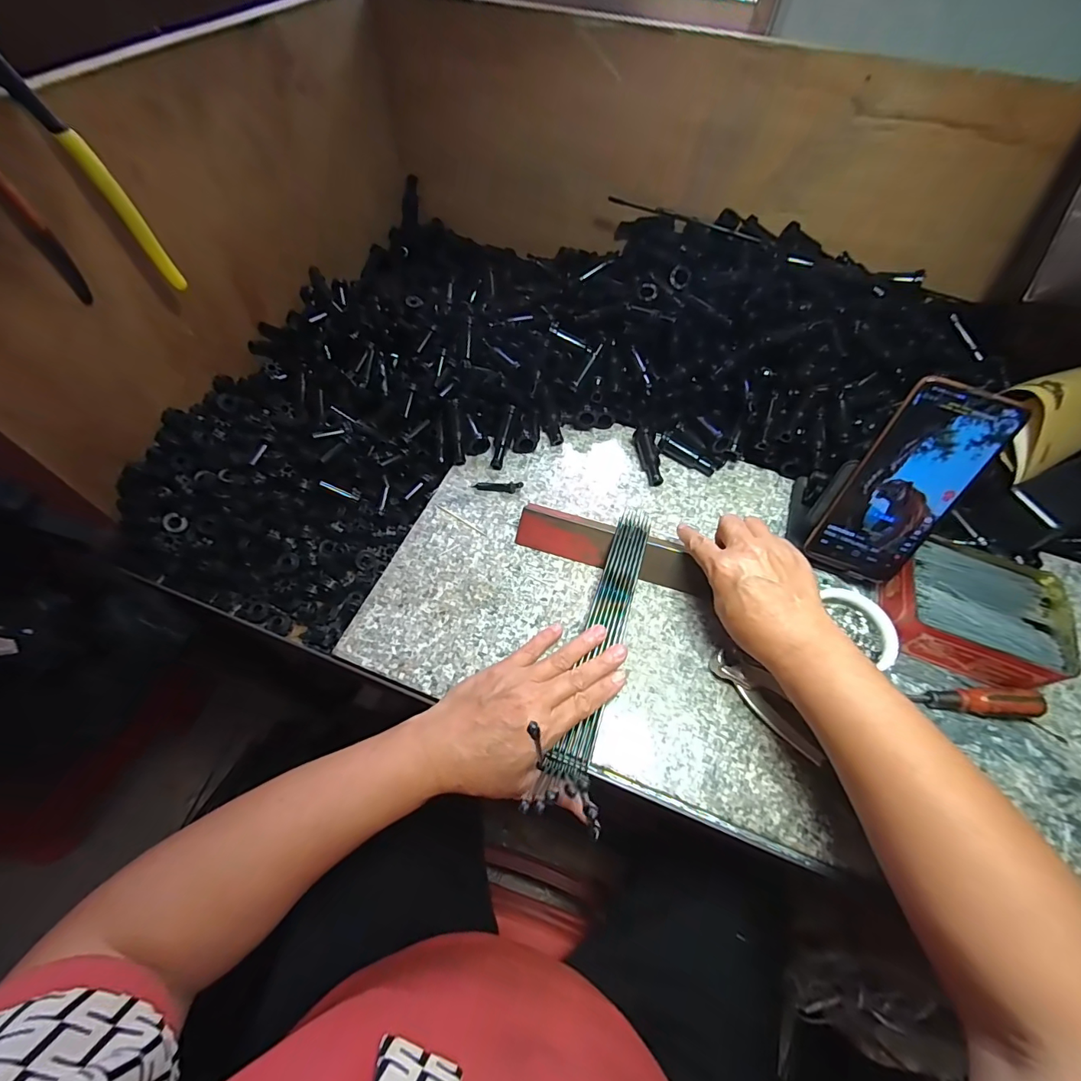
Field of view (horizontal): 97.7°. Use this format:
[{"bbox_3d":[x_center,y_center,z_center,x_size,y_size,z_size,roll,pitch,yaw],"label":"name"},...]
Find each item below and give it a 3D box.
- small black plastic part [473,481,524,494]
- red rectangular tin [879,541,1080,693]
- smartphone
[{"bbox_3d":[-0.043,-0.055,0.481,0.049,0.007,0.012,3,57,0],"label":"small black plastic part"},{"bbox_3d":[0.368,0.058,0.405,0.122,0.040,0.108,23,60,12],"label":"red rectangular tin"},{"bbox_3d":[0.295,-0.041,0.384,0.074,0.166,0.005,22,34,9],"label":"smartphone"}]

